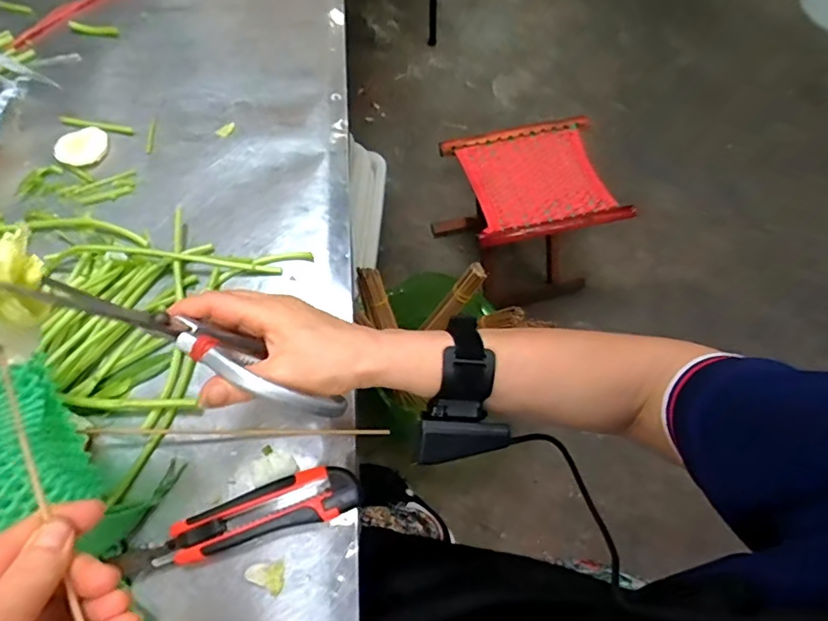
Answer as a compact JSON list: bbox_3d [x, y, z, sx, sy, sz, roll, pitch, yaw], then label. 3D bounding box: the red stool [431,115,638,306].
[{"bbox_3d":[0.222,-0.189,1.140,0.292,0.312,0.238,-11,66,-8],"label":"red stool"}]

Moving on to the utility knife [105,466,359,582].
[{"bbox_3d":[-0.131,0.157,0.402,0.175,0.016,0.038,-14,66,-9],"label":"utility knife"}]

